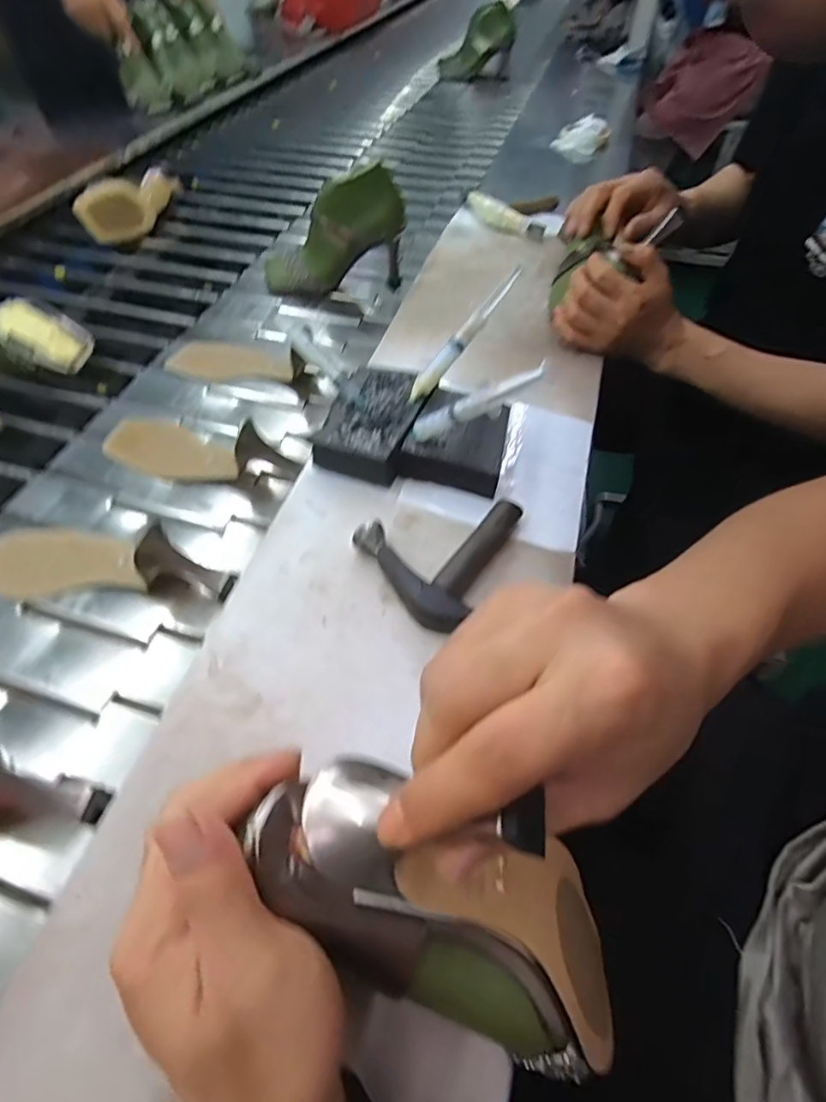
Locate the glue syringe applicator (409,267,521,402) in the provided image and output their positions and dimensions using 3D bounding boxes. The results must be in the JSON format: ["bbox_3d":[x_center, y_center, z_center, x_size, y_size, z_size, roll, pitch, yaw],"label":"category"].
[{"bbox_3d":[0.047,-0.196,0.489,0.144,0.014,0.017,-49,63,6],"label":"glue syringe applicator"}]

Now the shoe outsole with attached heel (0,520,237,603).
[{"bbox_3d":[-0.278,-0.002,0.467,0.235,0.060,0.066,2,53,1],"label":"shoe outsole with attached heel"}]

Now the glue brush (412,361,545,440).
[{"bbox_3d":[0.047,-0.112,0.415,0.133,0.018,0.012,-14,35,49],"label":"glue brush"}]

